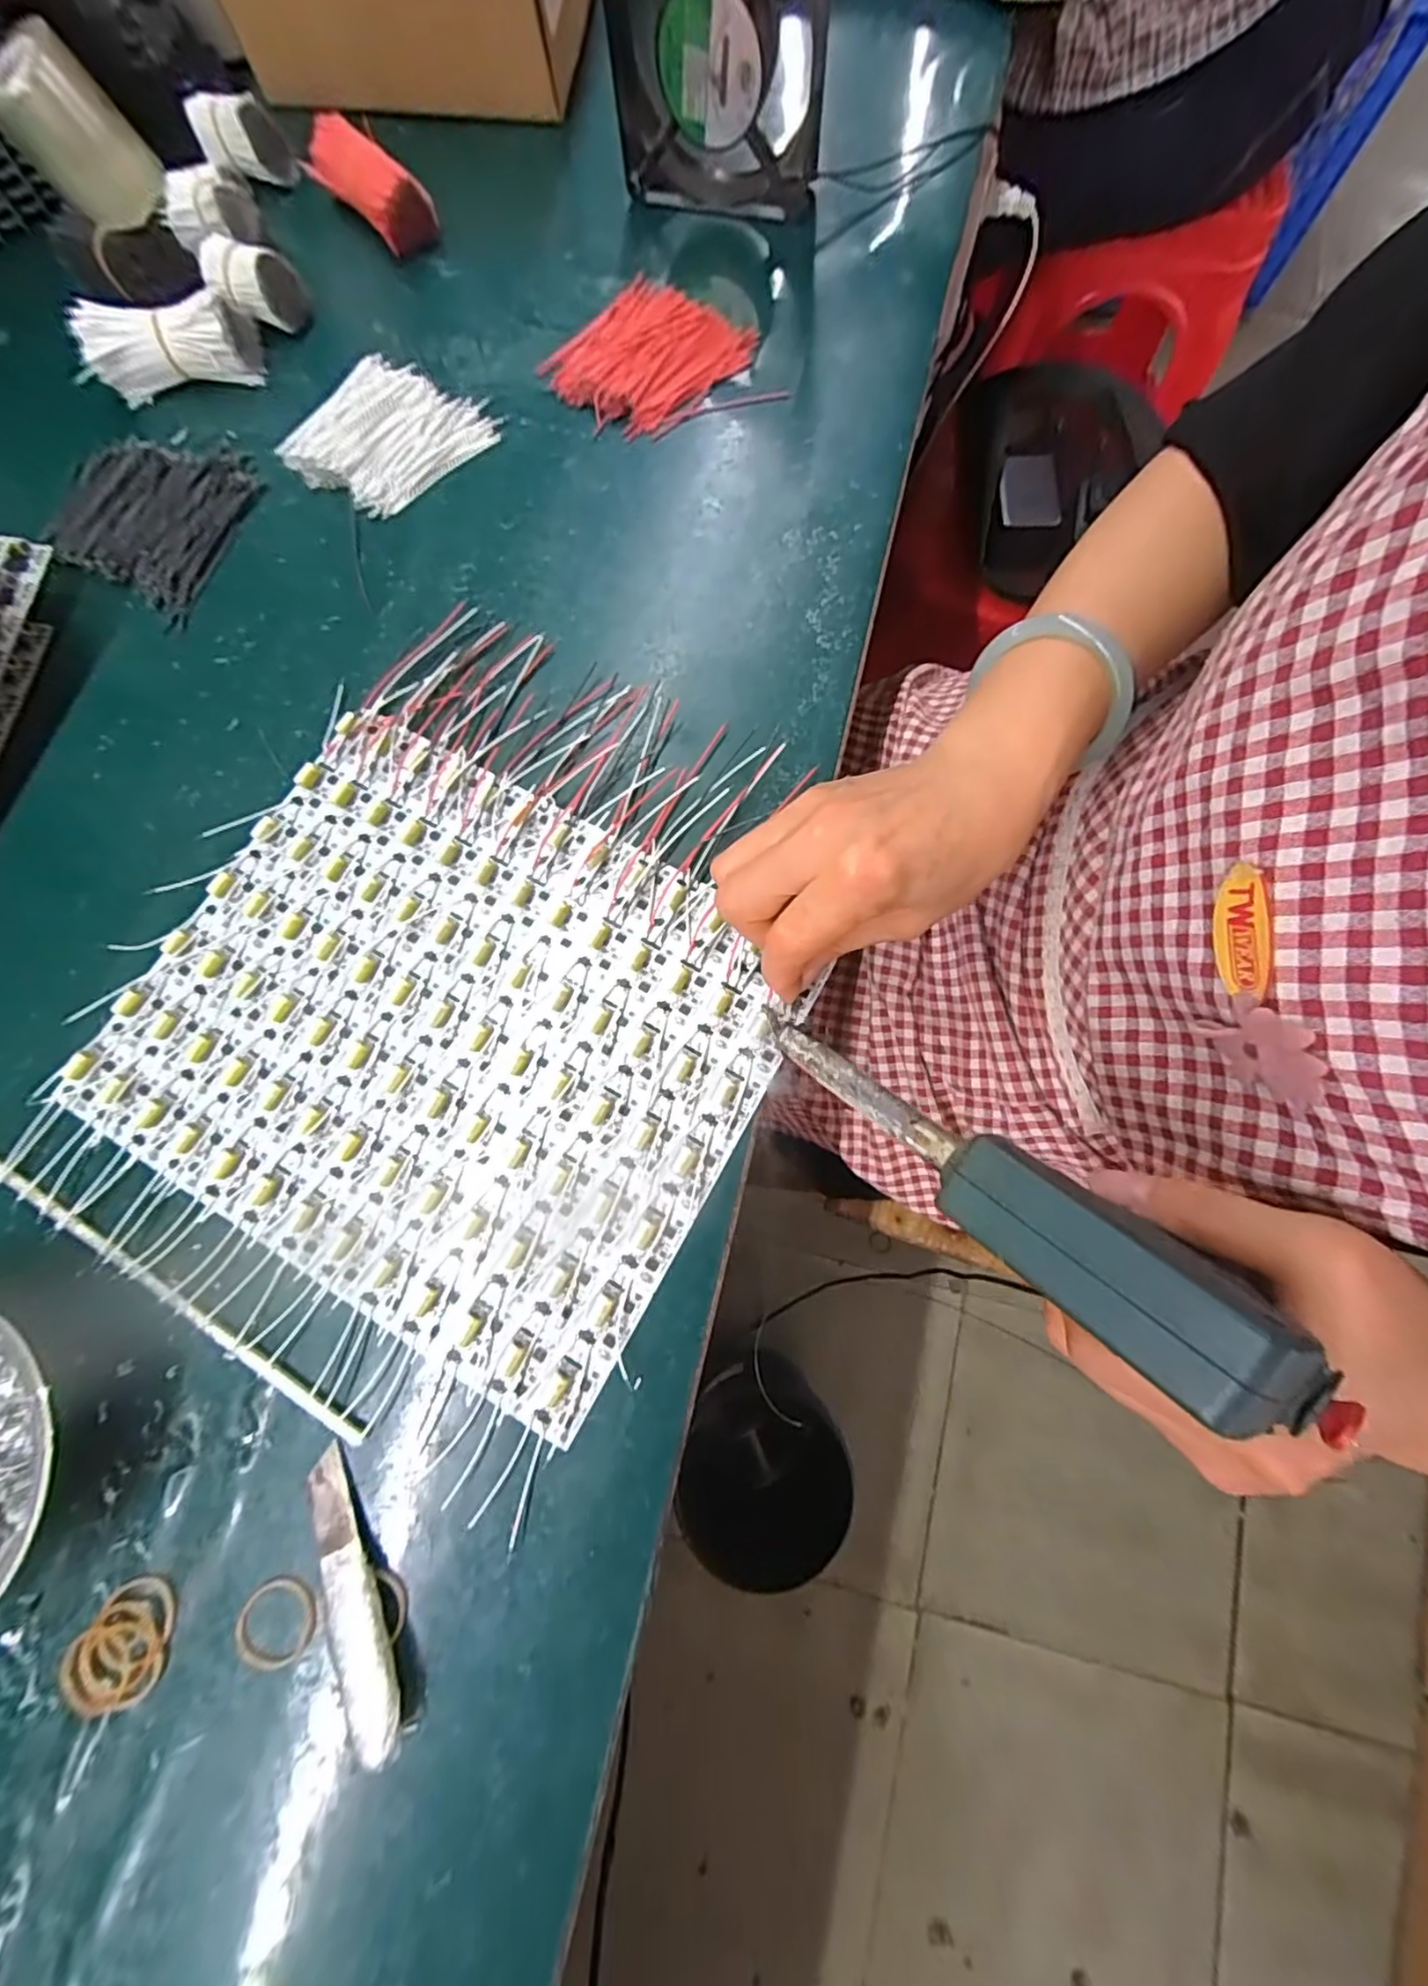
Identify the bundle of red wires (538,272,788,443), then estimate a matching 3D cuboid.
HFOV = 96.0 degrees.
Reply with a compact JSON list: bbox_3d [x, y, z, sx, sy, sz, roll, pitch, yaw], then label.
[{"bbox_3d":[-0.036,-0.384,0.388,0.118,0.012,0.115,-30,80,-6],"label":"bundle of red wires"}]

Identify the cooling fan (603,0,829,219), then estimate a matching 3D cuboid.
[{"bbox_3d":[0.002,-0.536,0.362,0.121,0.118,0.045,9,78,2],"label":"cooling fan"}]

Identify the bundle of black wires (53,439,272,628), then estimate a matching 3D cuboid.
[{"bbox_3d":[-0.328,-0.281,0.376,0.102,0.012,0.111,22,79,5],"label":"bundle of black wires"}]

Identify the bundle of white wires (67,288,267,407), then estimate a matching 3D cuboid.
[{"bbox_3d":[-0.326,-0.387,0.383,0.097,0.032,0.034,-19,79,-4],"label":"bundle of white wires"}]

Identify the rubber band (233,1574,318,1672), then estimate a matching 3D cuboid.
[{"bbox_3d":[-0.171,0.246,0.249,0.034,0.005,0.028,-30,80,-6],"label":"rubber band"}]

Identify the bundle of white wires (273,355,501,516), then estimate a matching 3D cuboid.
[{"bbox_3d":[-0.195,-0.333,0.382,0.092,0.011,0.101,39,81,8],"label":"bundle of white wires"}]

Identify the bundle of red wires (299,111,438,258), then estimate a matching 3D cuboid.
[{"bbox_3d":[-0.220,-0.517,0.412,0.091,0.037,0.034,40,81,8],"label":"bundle of red wires"}]

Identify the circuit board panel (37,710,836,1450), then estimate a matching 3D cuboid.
[{"bbox_3d":[-0.126,0.016,0.302,0.283,0.011,0.238,29,79,6],"label":"circuit board panel"}]

